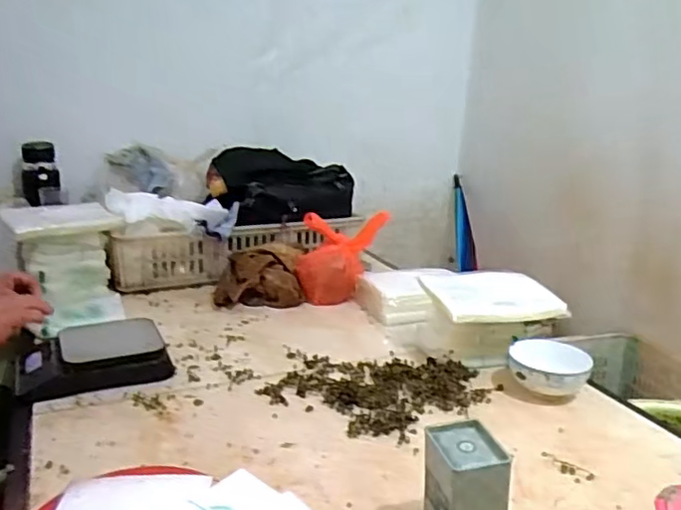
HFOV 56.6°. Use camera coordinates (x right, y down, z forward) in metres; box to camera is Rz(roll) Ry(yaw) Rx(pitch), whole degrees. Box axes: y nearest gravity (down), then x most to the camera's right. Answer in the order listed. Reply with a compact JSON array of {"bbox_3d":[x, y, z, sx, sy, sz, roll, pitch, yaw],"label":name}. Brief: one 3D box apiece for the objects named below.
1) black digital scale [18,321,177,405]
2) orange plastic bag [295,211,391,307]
[{"bbox_3d":[-0.381,0.156,0.982,0.223,0.067,0.146,-6,18,-24],"label":"black digital scale"},{"bbox_3d":[0.003,0.004,1.357,0.186,0.174,0.164,4,16,9],"label":"orange plastic bag"}]

